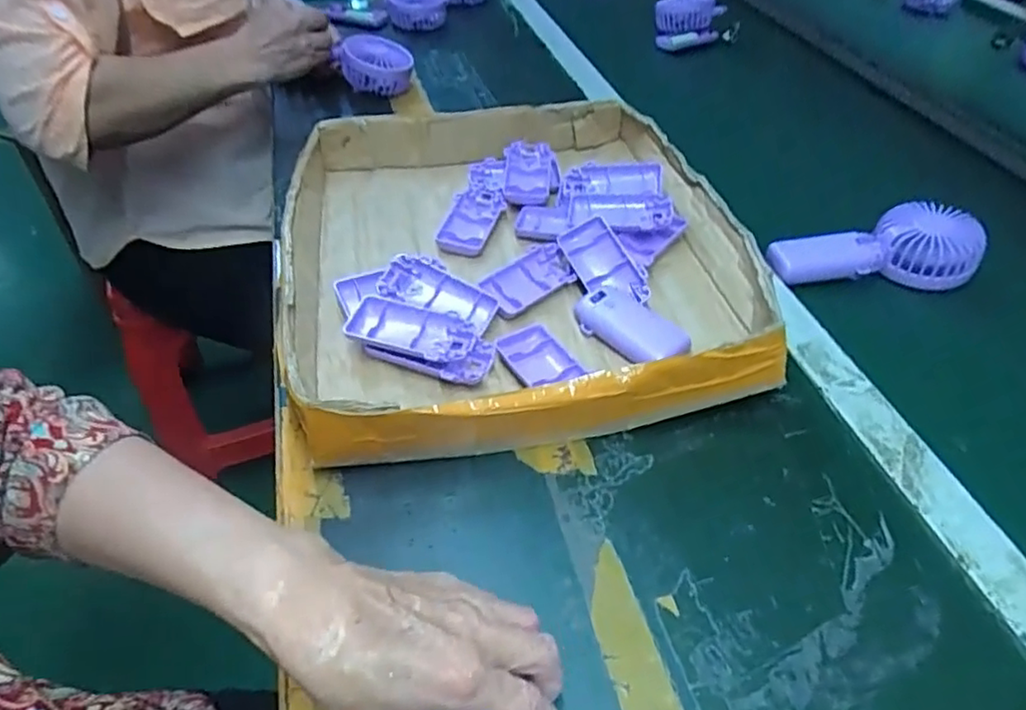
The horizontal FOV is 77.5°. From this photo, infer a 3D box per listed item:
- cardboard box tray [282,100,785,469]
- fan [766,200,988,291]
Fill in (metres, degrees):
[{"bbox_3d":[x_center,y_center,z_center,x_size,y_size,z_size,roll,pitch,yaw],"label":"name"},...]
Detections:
[{"bbox_3d":[0.003,-0.102,0.558,0.371,0.065,0.408,-9,46,-10],"label":"cardboard box tray"},{"bbox_3d":[0.321,-0.101,0.578,0.167,0.052,0.071,-1,45,-2],"label":"fan"}]

